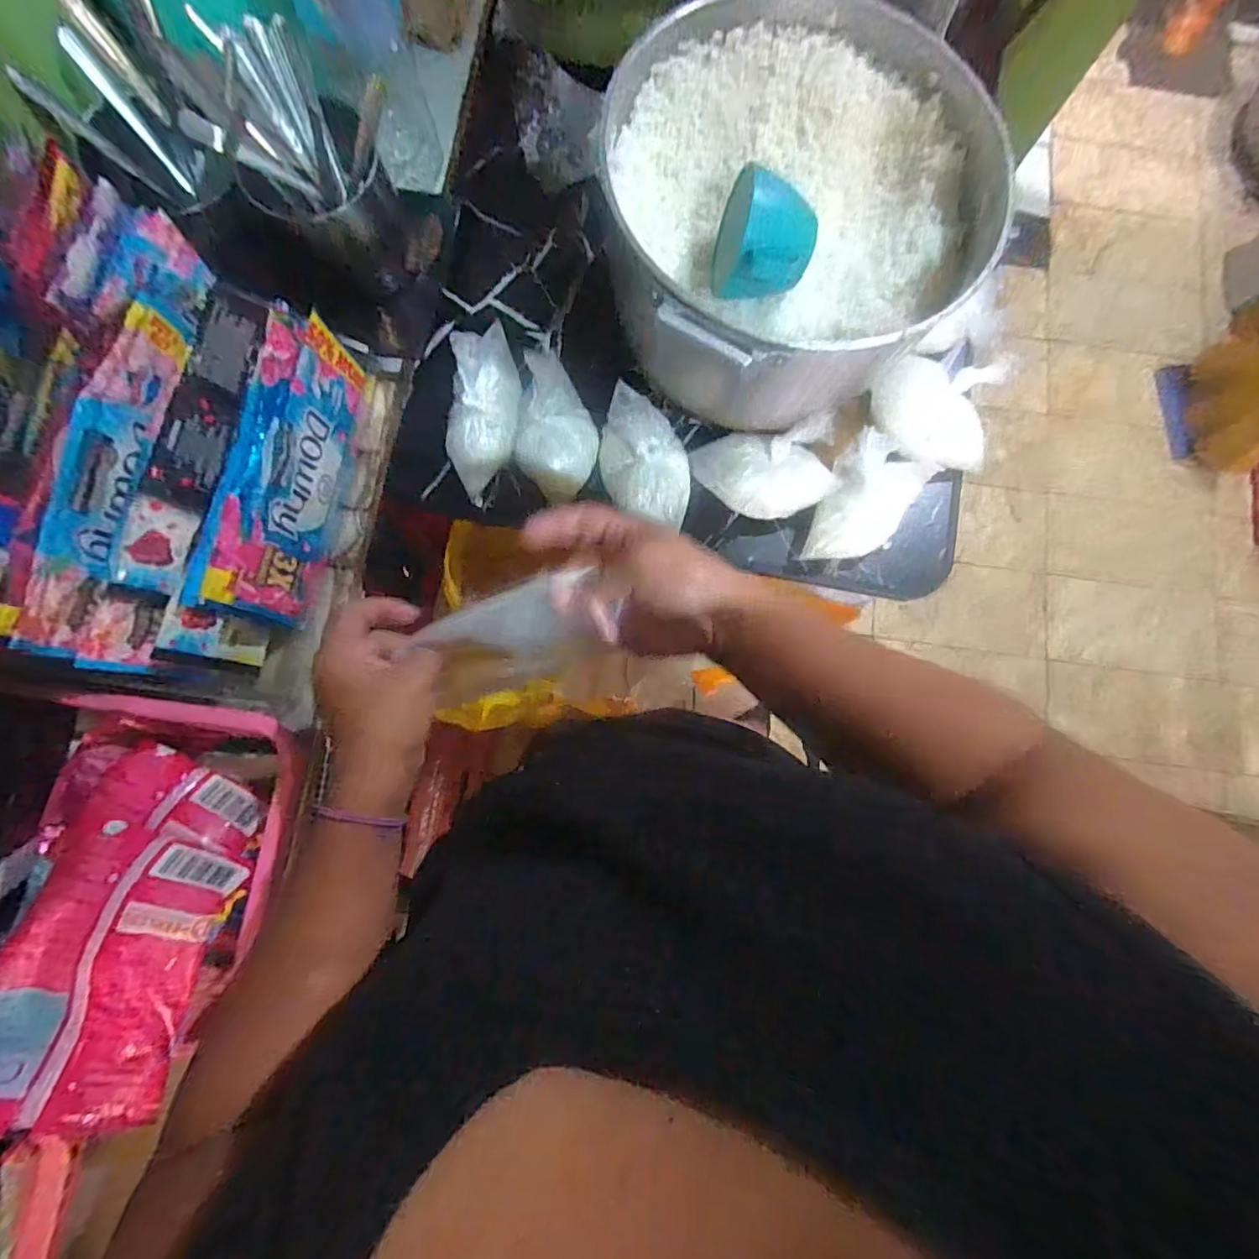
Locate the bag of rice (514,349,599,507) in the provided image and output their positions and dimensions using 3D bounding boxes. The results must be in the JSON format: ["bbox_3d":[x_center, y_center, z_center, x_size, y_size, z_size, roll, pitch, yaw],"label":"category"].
[{"bbox_3d":[-0.073,-0.192,0.531,0.078,0.063,0.129,-14,81,-4],"label":"bag of rice"}]

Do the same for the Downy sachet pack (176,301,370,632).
[{"bbox_3d":[-0.269,-0.122,0.447,0.043,0.082,0.226,10,81,0],"label":"Downy sachet pack"}]

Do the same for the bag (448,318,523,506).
[{"bbox_3d":[-0.131,-0.200,0.532,0.070,0.064,0.164,11,110,0],"label":"bag"}]

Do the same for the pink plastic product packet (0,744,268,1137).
[{"bbox_3d":[-0.326,0.185,0.364,0.115,0.067,0.219,19,57,-25],"label":"pink plastic product packet"}]

